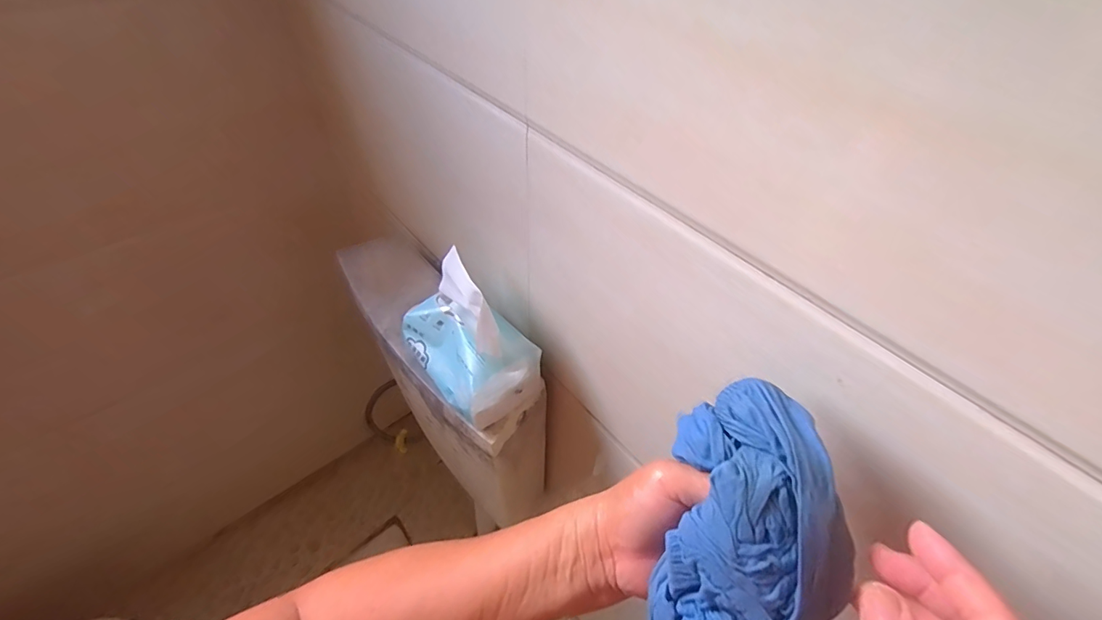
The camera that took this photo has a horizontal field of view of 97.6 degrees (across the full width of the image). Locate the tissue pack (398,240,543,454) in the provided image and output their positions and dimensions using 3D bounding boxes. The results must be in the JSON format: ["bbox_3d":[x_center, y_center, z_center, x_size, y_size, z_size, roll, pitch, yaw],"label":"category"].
[{"bbox_3d":[-0.086,0.042,0.515,0.092,0.142,0.148,-35,57,-28],"label":"tissue pack"}]

